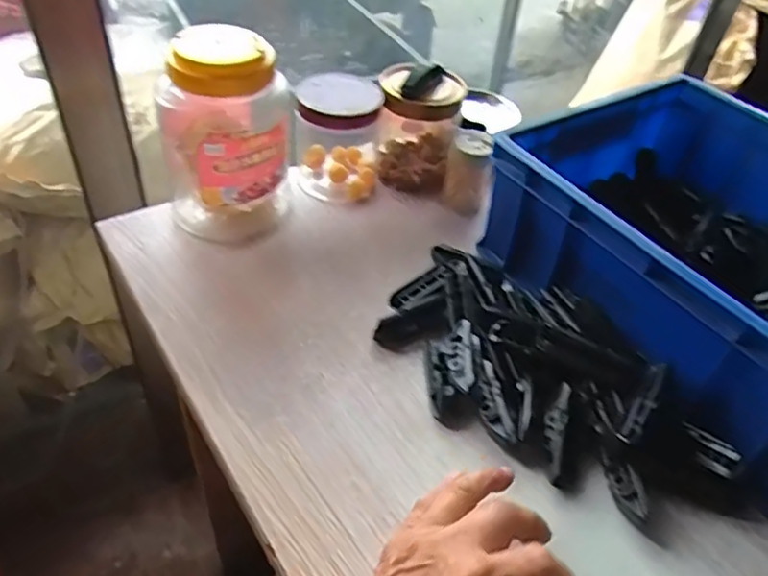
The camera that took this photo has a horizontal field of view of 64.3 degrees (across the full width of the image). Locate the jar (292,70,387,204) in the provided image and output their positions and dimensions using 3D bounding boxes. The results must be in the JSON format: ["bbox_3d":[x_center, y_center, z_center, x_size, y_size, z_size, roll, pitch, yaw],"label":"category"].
[{"bbox_3d":[-0.048,-0.152,0.622,0.085,0.108,0.079,3,45,-3],"label":"jar"}]

